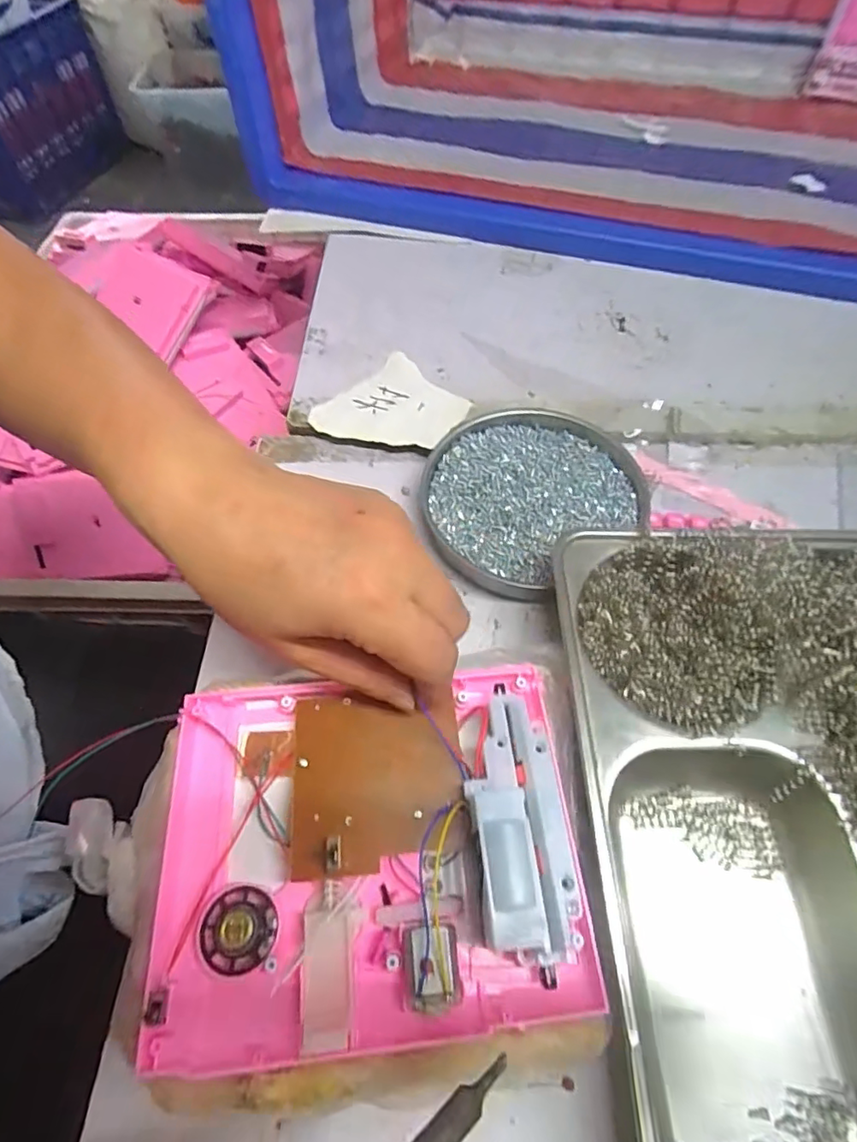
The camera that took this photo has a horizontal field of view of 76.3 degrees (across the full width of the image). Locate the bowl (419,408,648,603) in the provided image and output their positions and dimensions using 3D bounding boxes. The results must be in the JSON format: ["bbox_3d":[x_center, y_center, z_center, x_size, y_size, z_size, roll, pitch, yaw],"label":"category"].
[{"bbox_3d":[0.062,-0.051,0.350,0.134,0.015,0.119,-35,65,-18],"label":"bowl"}]

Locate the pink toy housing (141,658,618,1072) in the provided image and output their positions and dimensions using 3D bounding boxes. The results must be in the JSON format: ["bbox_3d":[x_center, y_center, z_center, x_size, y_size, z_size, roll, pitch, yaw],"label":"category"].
[{"bbox_3d":[-0.028,0.107,0.219,0.174,0.041,0.150,-7,58,1],"label":"pink toy housing"}]

